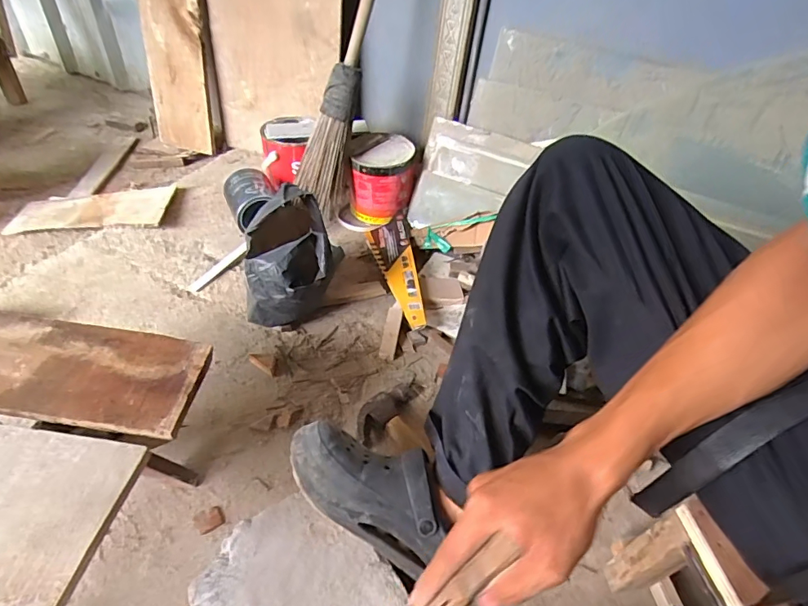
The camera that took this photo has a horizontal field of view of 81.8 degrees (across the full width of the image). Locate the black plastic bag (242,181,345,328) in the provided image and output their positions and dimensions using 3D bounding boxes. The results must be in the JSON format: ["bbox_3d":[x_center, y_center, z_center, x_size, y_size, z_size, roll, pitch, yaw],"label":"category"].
[{"bbox_3d":[-0.196,-0.071,0.836,0.151,0.214,0.153,2,45,-6],"label":"black plastic bag"}]

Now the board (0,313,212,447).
[{"bbox_3d":[-0.407,0.071,0.524,0.348,0.019,0.120,8,44,2],"label":"board"}]

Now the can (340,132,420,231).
[{"bbox_3d":[-0.062,-0.284,1.104,0.173,0.166,0.178,3,45,-3],"label":"can"}]

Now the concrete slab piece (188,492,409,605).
[{"bbox_3d":[-0.123,0.324,0.546,0.218,0.071,0.174,-12,47,-17],"label":"concrete slab piece"}]

